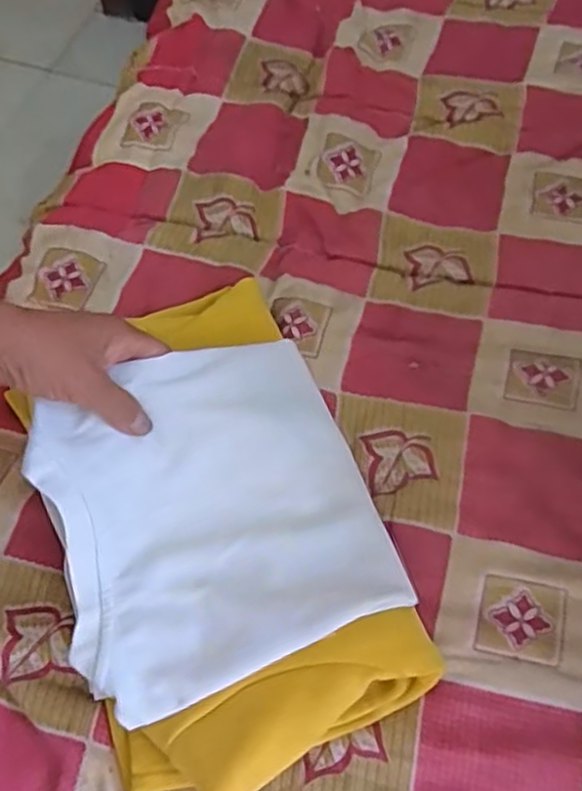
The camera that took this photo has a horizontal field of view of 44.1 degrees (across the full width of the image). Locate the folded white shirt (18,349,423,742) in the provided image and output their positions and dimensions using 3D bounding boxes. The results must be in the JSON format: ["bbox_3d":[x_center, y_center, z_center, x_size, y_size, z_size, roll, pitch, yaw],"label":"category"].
[{"bbox_3d":[-0.052,0.072,0.454,0.200,0.078,0.192,-23,64,-8],"label":"folded white shirt"}]

